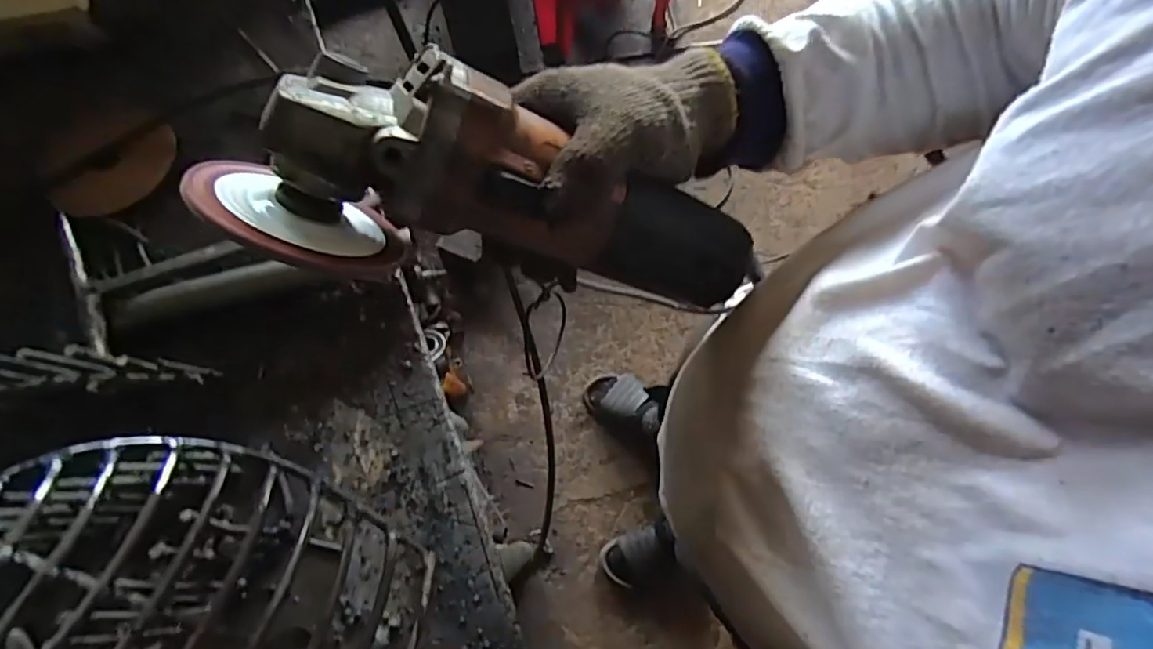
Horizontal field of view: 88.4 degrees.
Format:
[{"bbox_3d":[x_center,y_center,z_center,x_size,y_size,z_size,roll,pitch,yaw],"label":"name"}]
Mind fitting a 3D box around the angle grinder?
[{"bbox_3d":[-0.023,-0.061,0.296,0.273,0.081,0.082,8,70,-29],"label":"angle grinder"}]

